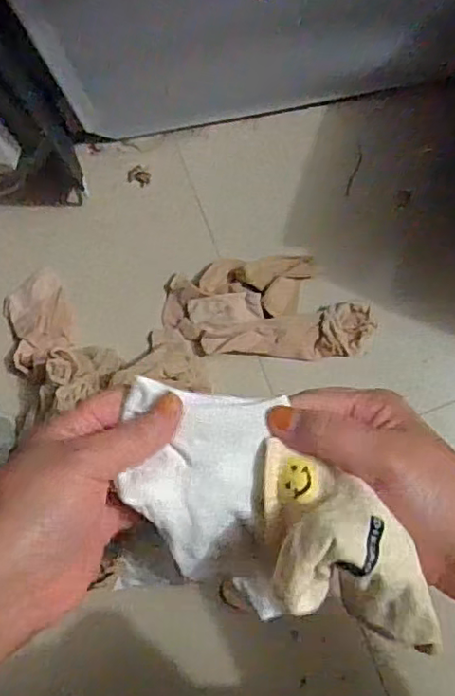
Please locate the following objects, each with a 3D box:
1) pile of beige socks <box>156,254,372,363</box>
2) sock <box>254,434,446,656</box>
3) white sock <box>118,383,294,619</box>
[{"bbox_3d":[0.036,-0.035,0.529,0.177,0.024,0.085,2,81,1],"label":"pile of beige socks"},{"bbox_3d":[0.055,0.093,0.265,0.102,0.040,0.059,27,83,5],"label":"sock"},{"bbox_3d":[-0.011,0.078,0.301,0.072,0.037,0.110,1,81,1],"label":"white sock"}]

